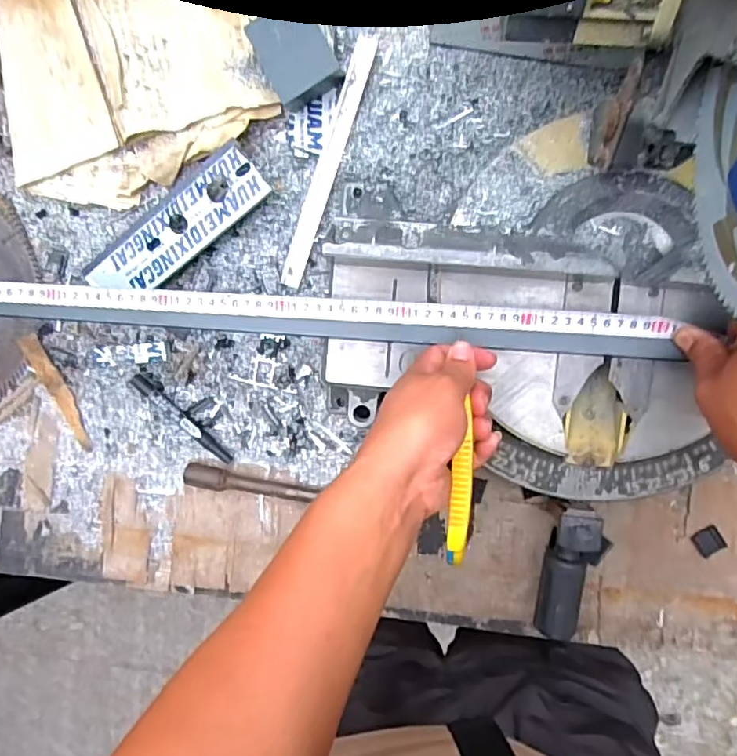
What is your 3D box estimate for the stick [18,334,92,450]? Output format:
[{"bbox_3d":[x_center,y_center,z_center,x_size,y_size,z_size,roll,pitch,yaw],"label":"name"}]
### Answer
[{"bbox_3d":[-0.335,0.015,0.624,0.023,0.005,0.134,-31,93,8],"label":"stick"}]

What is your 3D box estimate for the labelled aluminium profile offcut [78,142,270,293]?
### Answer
[{"bbox_3d":[-0.192,-0.145,0.573,0.202,0.026,0.063,-37,92,9],"label":"labelled aluminium profile offcut"}]

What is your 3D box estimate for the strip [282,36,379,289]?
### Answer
[{"bbox_3d":[-0.040,-0.202,0.554,0.022,0.011,0.234,21,98,3],"label":"strip"}]

